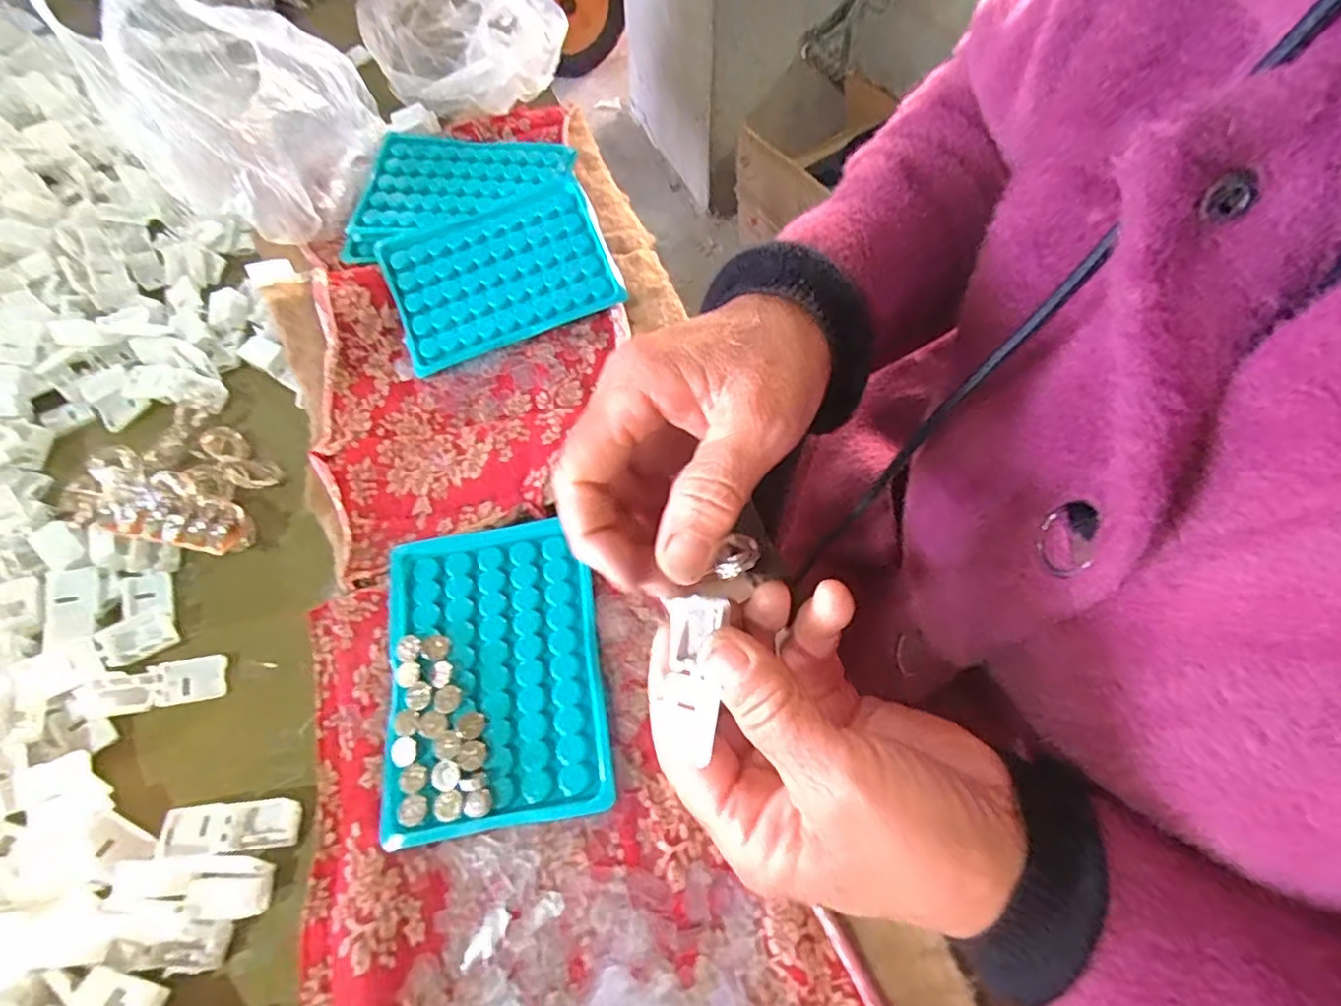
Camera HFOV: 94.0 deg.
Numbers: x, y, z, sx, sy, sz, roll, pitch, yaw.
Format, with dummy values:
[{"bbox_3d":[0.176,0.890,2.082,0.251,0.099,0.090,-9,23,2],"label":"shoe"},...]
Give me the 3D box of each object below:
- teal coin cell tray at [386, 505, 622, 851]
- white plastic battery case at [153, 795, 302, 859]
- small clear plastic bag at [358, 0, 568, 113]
[{"bbox_3d":[-0.079,0.072,0.280,0.093,0.008,0.131,-10,63,-2],"label":"teal coin cell tray"},{"bbox_3d":[-0.186,0.136,0.262,0.056,0.007,0.019,-6,63,0],"label":"white plastic battery case"},{"bbox_3d":[-0.162,-0.367,0.488,0.132,0.047,0.191,-26,65,-10],"label":"small clear plastic bag"}]

